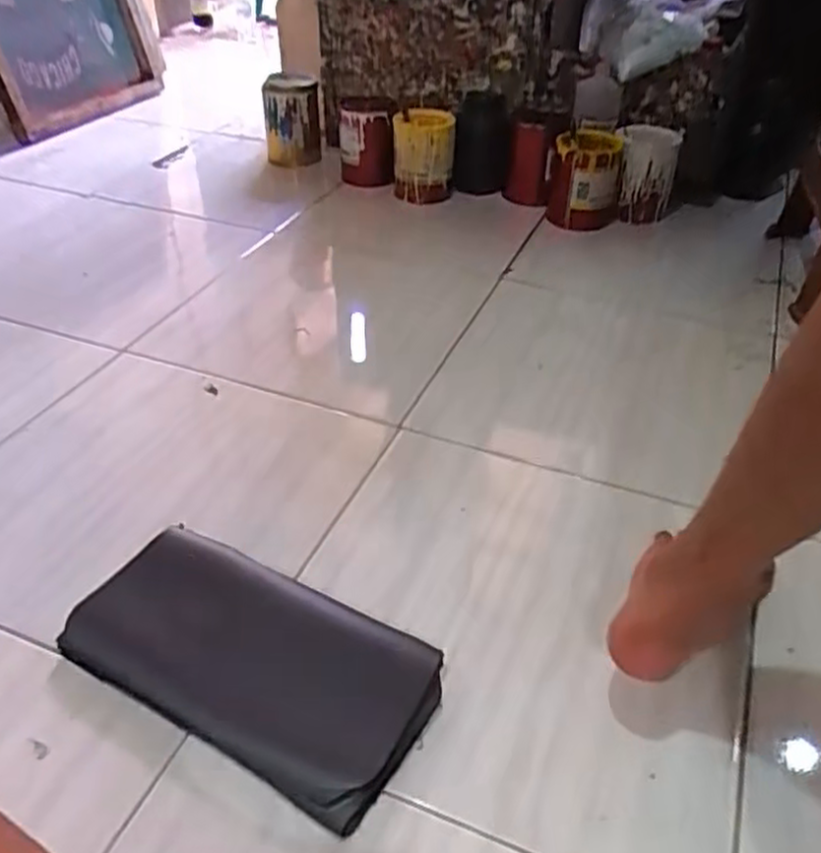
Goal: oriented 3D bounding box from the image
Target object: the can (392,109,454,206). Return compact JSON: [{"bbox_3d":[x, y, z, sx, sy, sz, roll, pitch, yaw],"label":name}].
[{"bbox_3d":[0.022,-0.482,1.391,0.110,0.143,0.115,1,39,-1],"label":"can"}]

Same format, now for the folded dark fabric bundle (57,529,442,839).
[{"bbox_3d":[-0.133,0.191,0.645,0.305,0.020,0.157,21,43,22],"label":"folded dark fabric bundle"}]

